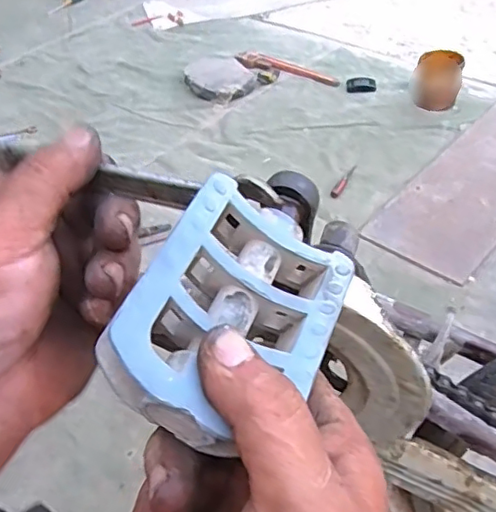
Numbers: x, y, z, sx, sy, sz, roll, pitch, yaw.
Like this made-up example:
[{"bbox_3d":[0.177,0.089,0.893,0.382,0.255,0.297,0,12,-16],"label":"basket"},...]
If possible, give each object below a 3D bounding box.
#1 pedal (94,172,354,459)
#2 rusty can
[{"bbox_3d":[-0.008,0.022,0.213,0.067,0.028,0.095,34,52,-6],"label":"pedal"},{"bbox_3d":[0.521,-0.481,1.640,0.124,0.135,0.116,11,49,14],"label":"rusty can"}]

